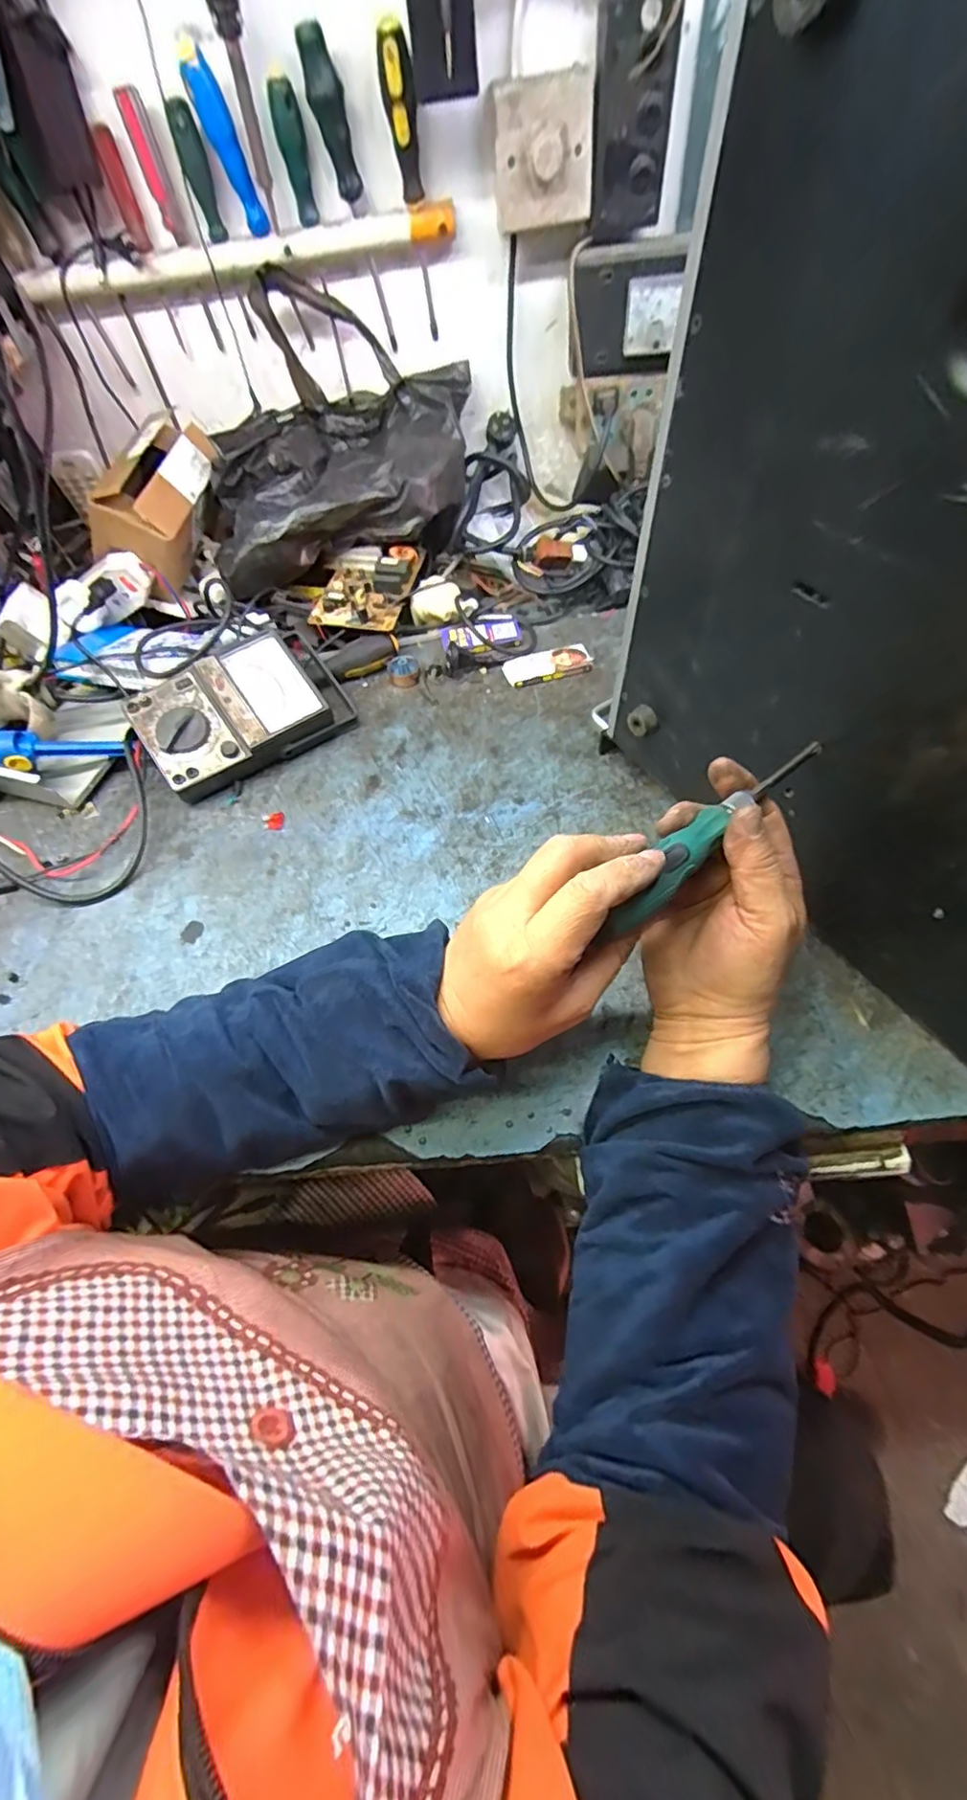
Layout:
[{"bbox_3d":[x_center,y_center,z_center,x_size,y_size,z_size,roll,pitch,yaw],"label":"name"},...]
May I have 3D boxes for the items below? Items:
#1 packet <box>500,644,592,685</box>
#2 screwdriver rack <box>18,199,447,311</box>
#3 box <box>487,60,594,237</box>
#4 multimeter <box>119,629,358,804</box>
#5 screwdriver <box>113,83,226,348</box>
[{"bbox_3d":[0.068,-0.258,0.656,0.093,0.010,0.034,-13,56,-4],"label":"packet"},{"bbox_3d":[-0.243,-0.642,0.601,0.425,0.036,0.023,-8,56,-1],"label":"screwdriver rack"},{"bbox_3d":[0.053,-0.672,0.545,0.090,0.090,0.038,-1,56,4],"label":"box"},{"bbox_3d":[-0.240,-0.194,0.604,0.200,0.059,0.131,-30,77,-16],"label":"multimeter"},{"bbox_3d":[-0.296,-0.647,0.585,0.020,0.197,0.027,-12,81,-3],"label":"screwdriver"}]

